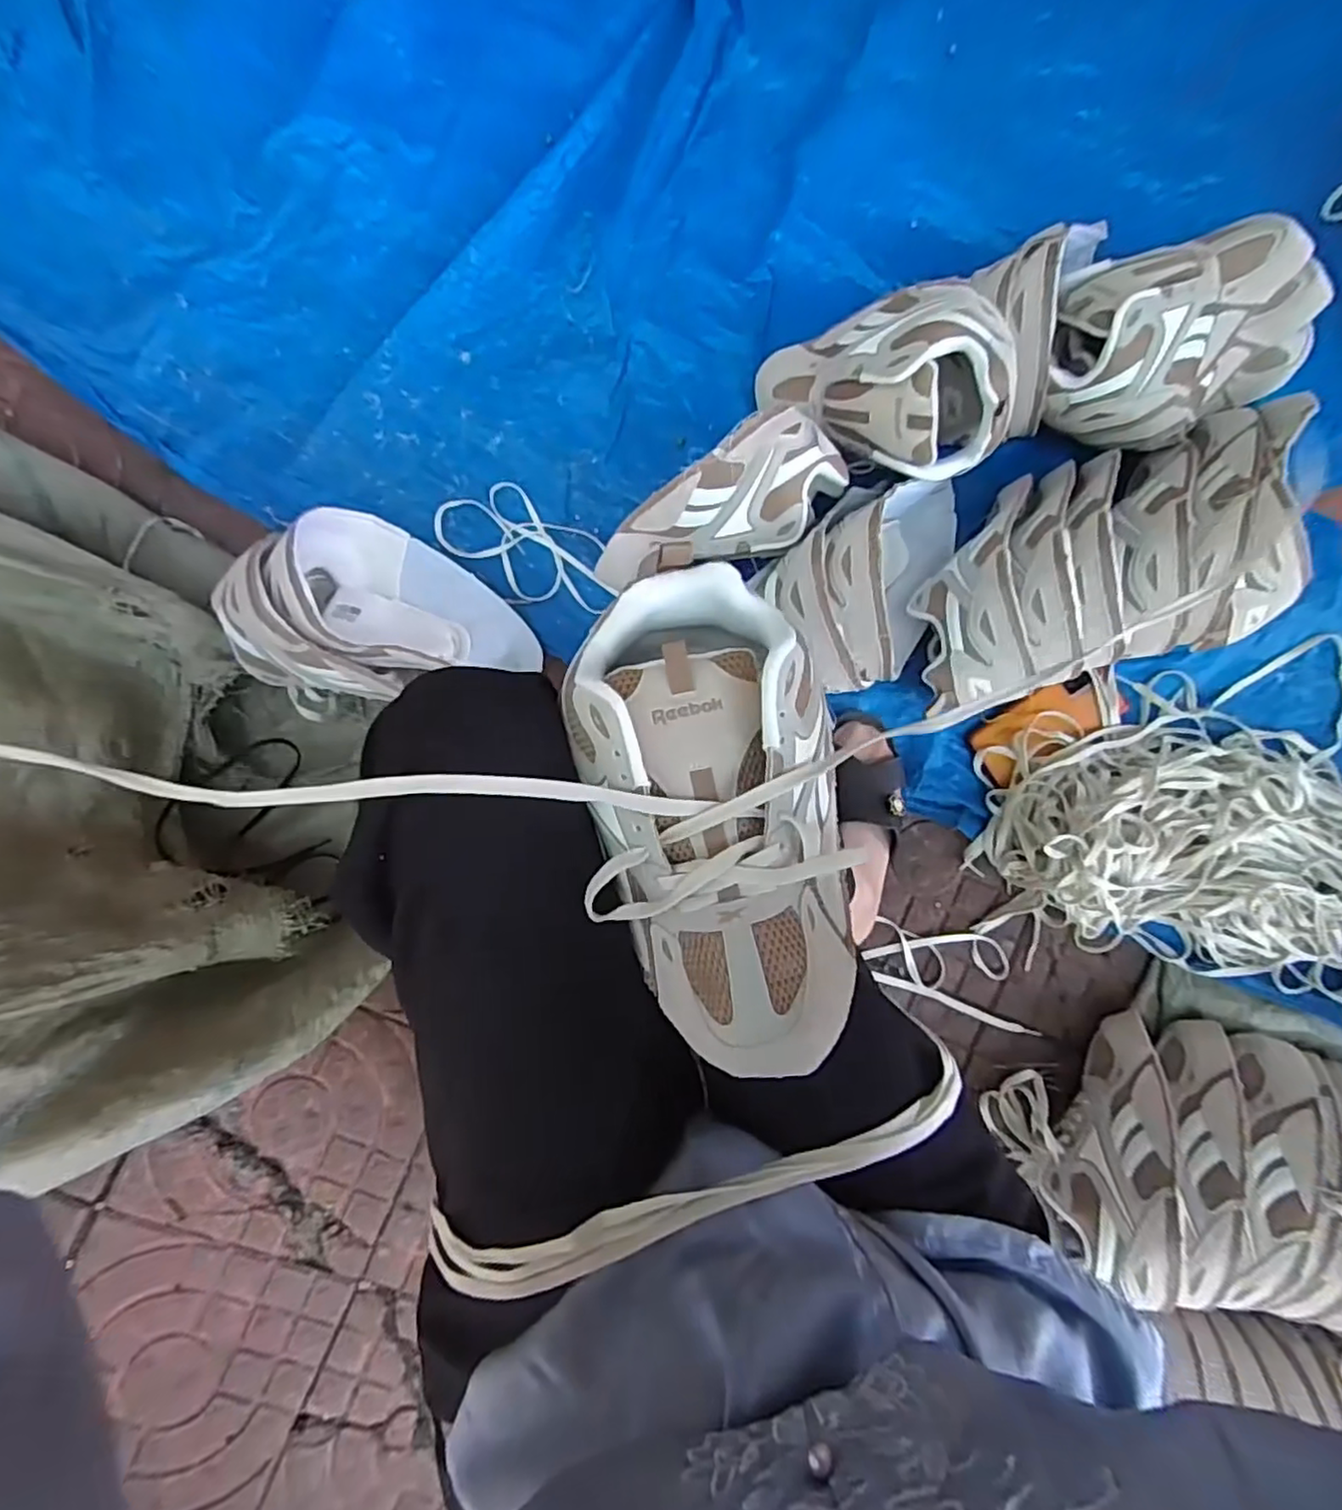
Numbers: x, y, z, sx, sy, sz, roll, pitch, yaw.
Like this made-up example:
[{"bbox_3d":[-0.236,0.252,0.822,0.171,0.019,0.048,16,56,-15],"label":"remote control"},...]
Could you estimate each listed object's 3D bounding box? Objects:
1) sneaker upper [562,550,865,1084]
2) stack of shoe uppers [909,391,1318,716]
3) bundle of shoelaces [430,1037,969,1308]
[{"bbox_3d":[0.024,0.027,0.334,0.124,0.068,0.241,-12,86,-3],"label":"sneaker upper"},{"bbox_3d":[0.421,-0.189,0.631,0.394,0.171,0.207,-18,87,0],"label":"stack of shoe uppers"},{"bbox_3d":[0.020,0.216,0.348,0.291,0.036,0.032,-18,87,0],"label":"bundle of shoelaces"}]

